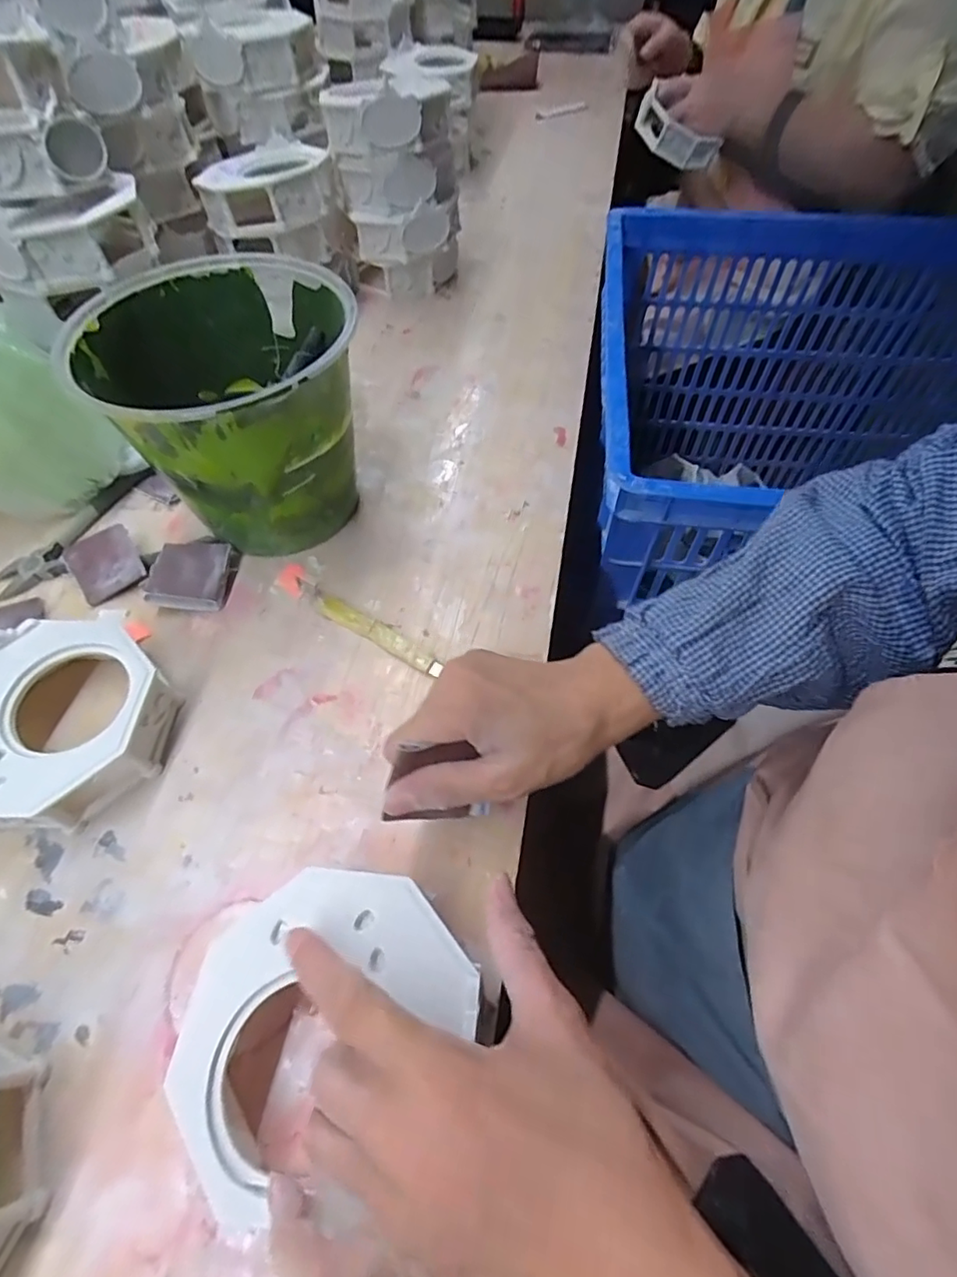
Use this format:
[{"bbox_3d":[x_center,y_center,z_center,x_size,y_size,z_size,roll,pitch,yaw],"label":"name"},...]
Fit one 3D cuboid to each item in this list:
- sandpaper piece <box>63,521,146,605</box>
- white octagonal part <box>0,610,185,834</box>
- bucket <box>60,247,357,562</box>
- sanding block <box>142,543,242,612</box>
[{"bbox_3d":[-0.259,-0.052,0.386,0.046,0.006,0.047,-32,77,-1],"label":"sandpaper piece"},{"bbox_3d":[-0.240,0.045,0.317,0.115,0.040,0.114,39,66,22],"label":"white octagonal part"},{"bbox_3d":[-0.152,-0.144,0.377,0.156,0.136,0.163,-30,62,-17],"label":"bucket"},{"bbox_3d":[-0.197,-0.045,0.385,0.045,0.018,0.056,3,58,3],"label":"sanding block"}]

